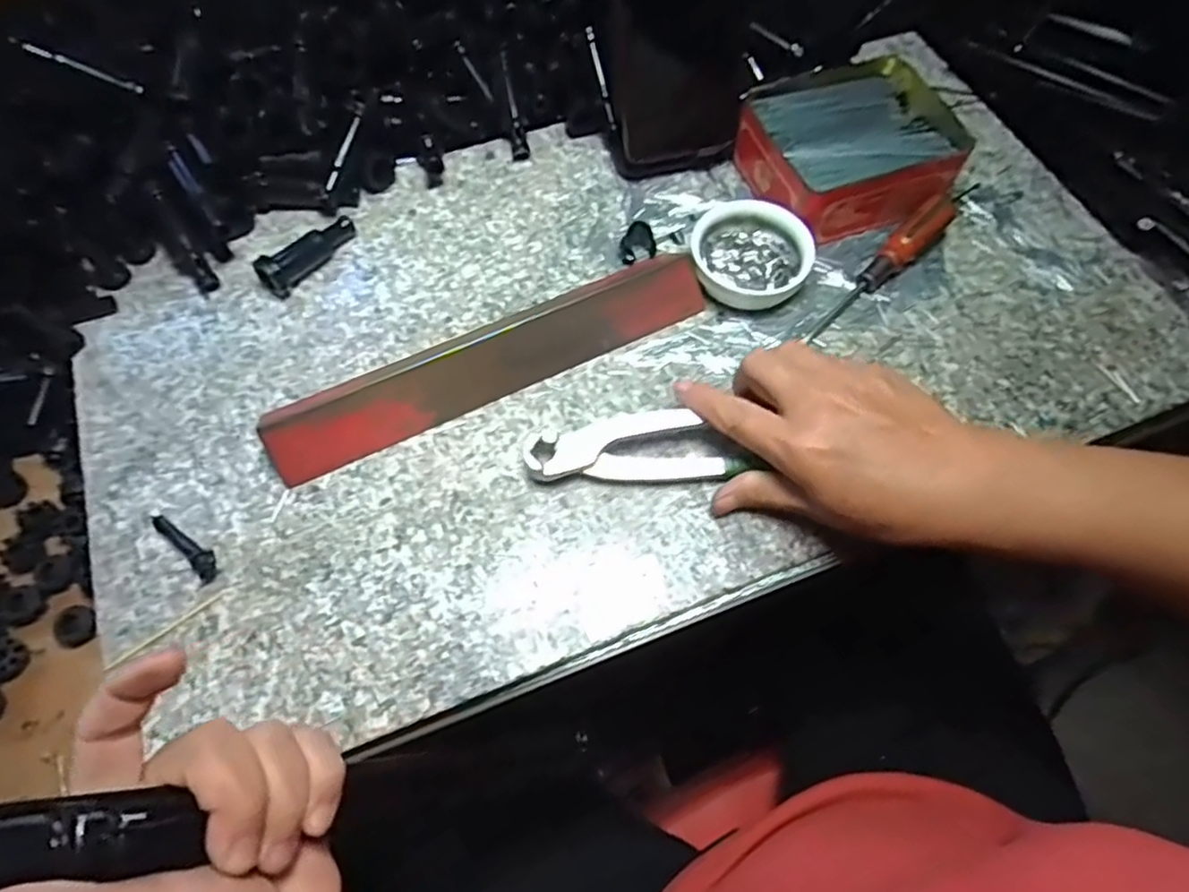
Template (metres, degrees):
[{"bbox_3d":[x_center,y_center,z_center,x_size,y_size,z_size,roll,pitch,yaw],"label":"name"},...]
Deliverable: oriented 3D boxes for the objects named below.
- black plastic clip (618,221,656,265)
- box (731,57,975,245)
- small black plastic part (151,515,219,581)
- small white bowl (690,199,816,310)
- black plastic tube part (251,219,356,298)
[{"bbox_3d":[0.027,-0.125,0.437,0.023,0.026,0.015,0,63,-2],"label":"black plastic clip"},{"bbox_3d":[0.164,-0.194,0.459,0.123,0.046,0.111,-19,65,-11],"label":"box"},{"bbox_3d":[-0.207,0.048,0.352,0.049,0.010,0.012,34,67,15],"label":"small black plastic part"},{"bbox_3d":[0.095,-0.116,0.429,0.070,0.028,0.068,1,63,-2],"label":"small white bowl"},{"bbox_3d":[-0.176,-0.120,0.431,0.018,0.022,0.068,31,66,13],"label":"black plastic tube part"}]

